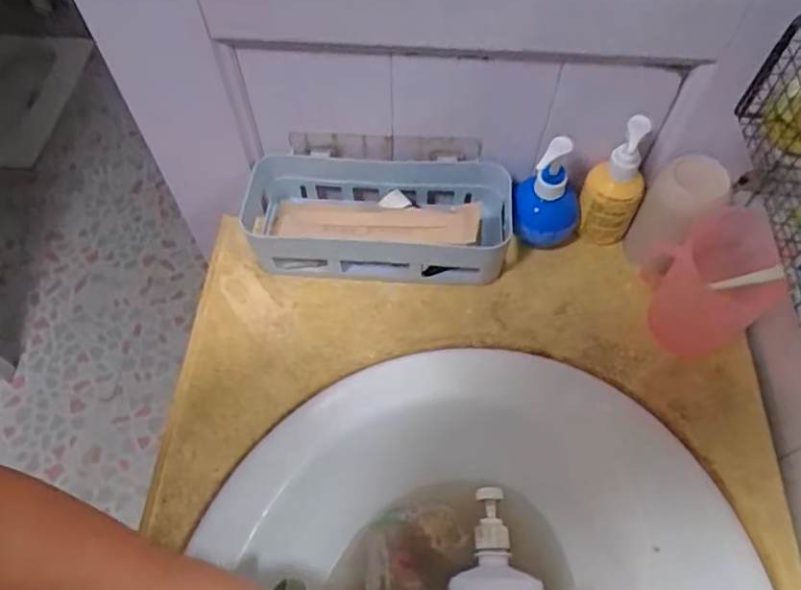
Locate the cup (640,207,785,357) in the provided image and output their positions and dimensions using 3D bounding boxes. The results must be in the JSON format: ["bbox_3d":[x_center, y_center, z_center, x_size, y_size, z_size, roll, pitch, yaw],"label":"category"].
[{"bbox_3d":[0.271,-0.007,0.520,0.087,0.088,0.083,0,60,1],"label":"cup"}]

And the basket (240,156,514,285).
[{"bbox_3d":[-0.028,-0.074,0.589,0.265,0.067,0.100,2,60,2],"label":"basket"}]

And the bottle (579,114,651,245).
[{"bbox_3d":[0.197,-0.100,0.556,0.051,0.130,0.045,24,63,14],"label":"bottle"}]

